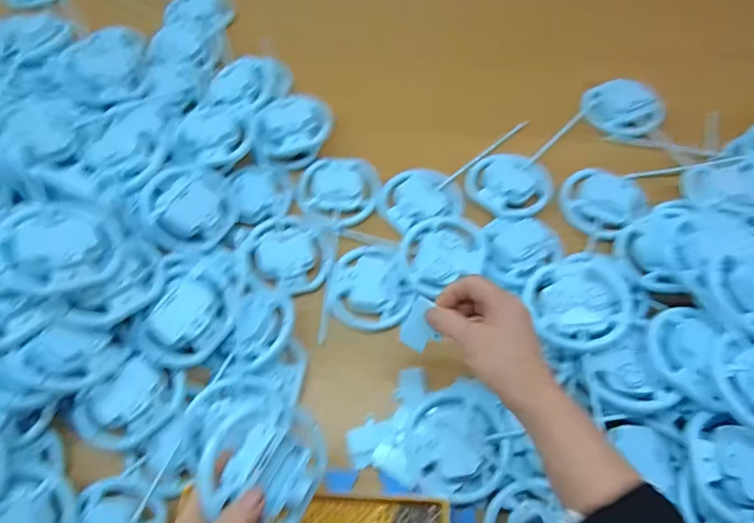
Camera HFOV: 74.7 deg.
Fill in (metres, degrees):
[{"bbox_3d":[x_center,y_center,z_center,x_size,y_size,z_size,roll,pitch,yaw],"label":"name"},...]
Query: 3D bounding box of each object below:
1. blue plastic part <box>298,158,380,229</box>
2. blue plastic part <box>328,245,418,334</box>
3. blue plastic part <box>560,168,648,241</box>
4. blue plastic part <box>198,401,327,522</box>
[{"bbox_3d":[-0.049,-0.094,0.637,0.096,0.018,0.095,0,65,1],"label":"blue plastic part"},{"bbox_3d":[-0.010,0.031,0.574,0.091,0.020,0.099,0,65,1],"label":"blue plastic part"},{"bbox_3d":[0.285,-0.082,0.627,0.097,0.027,0.096,0,65,1],"label":"blue plastic part"},{"bbox_3d":[-0.087,0.161,0.394,0.097,0.026,0.095,38,60,-18],"label":"blue plastic part"}]

